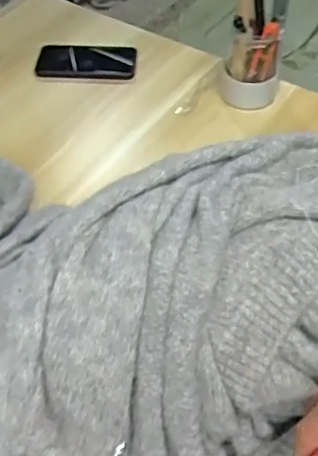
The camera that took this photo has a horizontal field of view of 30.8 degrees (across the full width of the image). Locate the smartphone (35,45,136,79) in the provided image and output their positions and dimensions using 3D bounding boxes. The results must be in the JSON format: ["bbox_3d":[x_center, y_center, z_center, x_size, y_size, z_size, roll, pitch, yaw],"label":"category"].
[{"bbox_3d":[-0.118,-0.273,0.928,0.159,0.007,0.087,3,50,3],"label":"smartphone"}]

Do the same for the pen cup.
[{"bbox_3d":[0.132,-0.238,0.827,0.073,0.109,0.070,0,49,0],"label":"pen cup"}]

